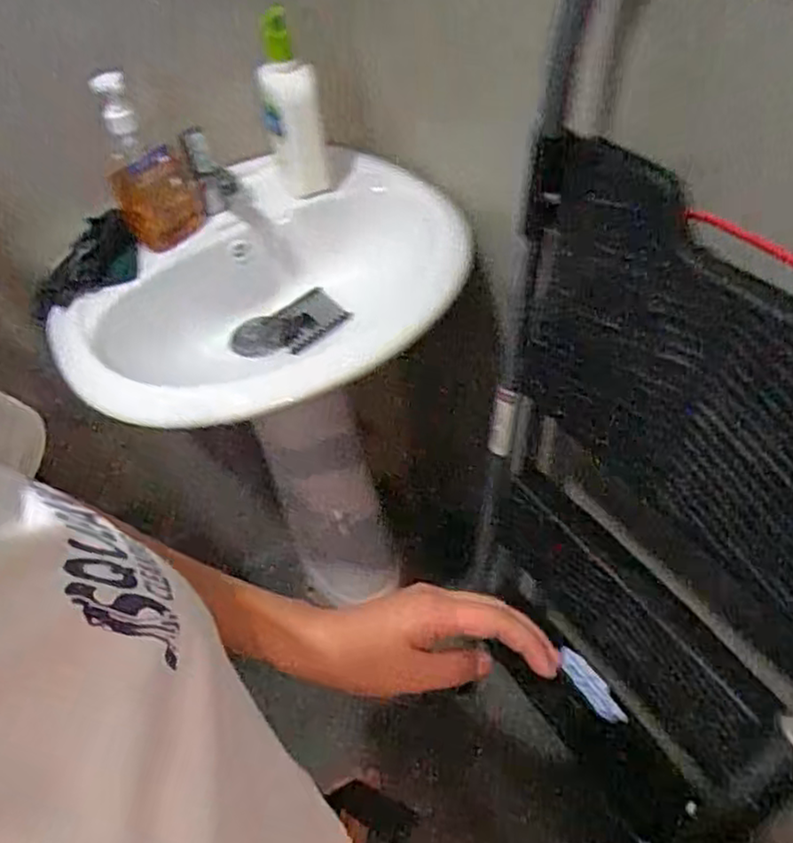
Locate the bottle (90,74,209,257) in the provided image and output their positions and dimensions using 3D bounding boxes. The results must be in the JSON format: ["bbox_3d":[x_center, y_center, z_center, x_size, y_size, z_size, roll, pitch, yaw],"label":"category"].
[{"bbox_3d":[-0.286,-0.298,0.798,0.095,0.181,0.075,-21,51,-11],"label":"bottle"}]

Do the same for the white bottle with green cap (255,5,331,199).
[{"bbox_3d":[-0.125,-0.371,0.815,0.066,0.203,0.072,-11,50,-3],"label":"white bottle with green cap"}]

